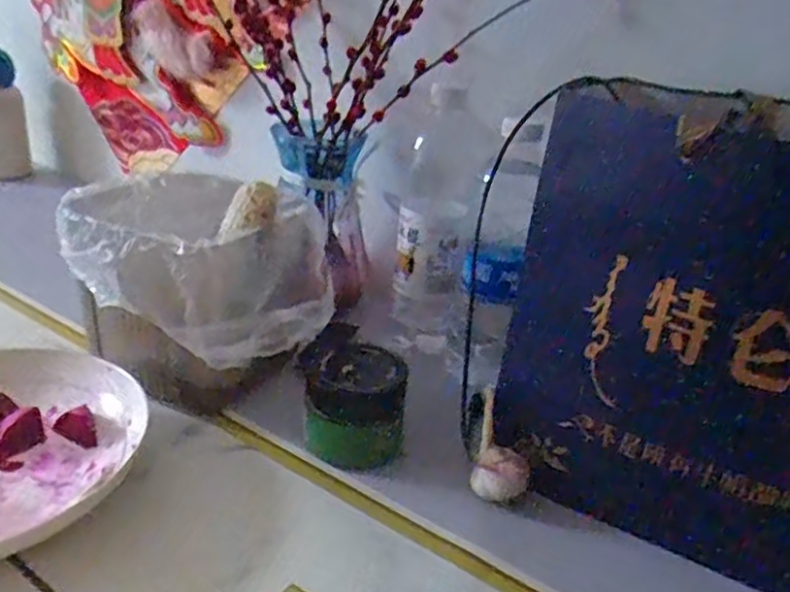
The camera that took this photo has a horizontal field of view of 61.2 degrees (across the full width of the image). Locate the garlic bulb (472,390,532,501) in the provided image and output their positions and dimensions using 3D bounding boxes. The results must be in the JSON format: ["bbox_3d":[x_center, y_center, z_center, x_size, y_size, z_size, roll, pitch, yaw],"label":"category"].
[{"bbox_3d":[0.073,0.108,0.452,0.038,0.068,0.033,9,26,6],"label":"garlic bulb"}]

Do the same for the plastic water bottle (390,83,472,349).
[{"bbox_3d":[0.032,-0.062,0.608,0.061,0.226,0.076,4,26,-3],"label":"plastic water bottle"}]

